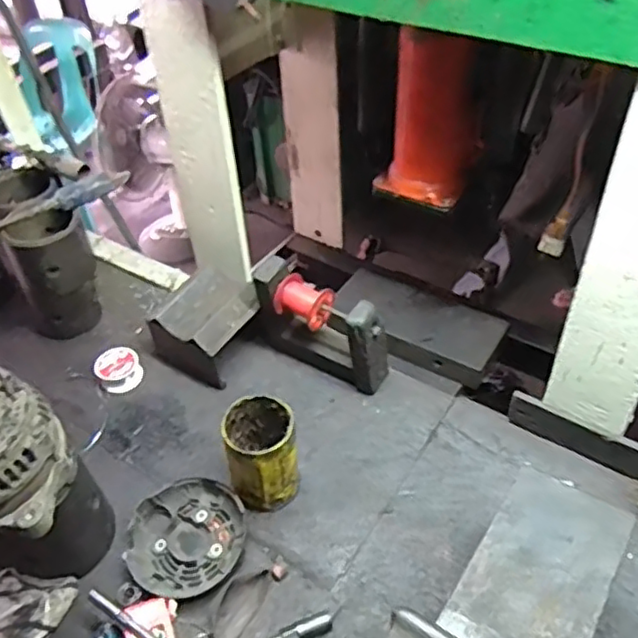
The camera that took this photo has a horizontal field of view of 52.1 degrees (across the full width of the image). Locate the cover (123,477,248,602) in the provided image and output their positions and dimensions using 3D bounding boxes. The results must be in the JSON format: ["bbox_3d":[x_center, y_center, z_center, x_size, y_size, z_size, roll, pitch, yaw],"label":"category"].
[{"bbox_3d":[-0.142,0.229,0.694,0.123,0.025,0.114,-2,44,2],"label":"cover"}]

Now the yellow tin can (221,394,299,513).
[{"bbox_3d":[-0.061,0.146,0.708,0.077,0.098,0.090,-3,44,1],"label":"yellow tin can"}]

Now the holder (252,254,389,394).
[{"bbox_3d":[-0.001,0.008,0.817,0.180,0.136,0.050,24,51,26],"label":"holder"}]

